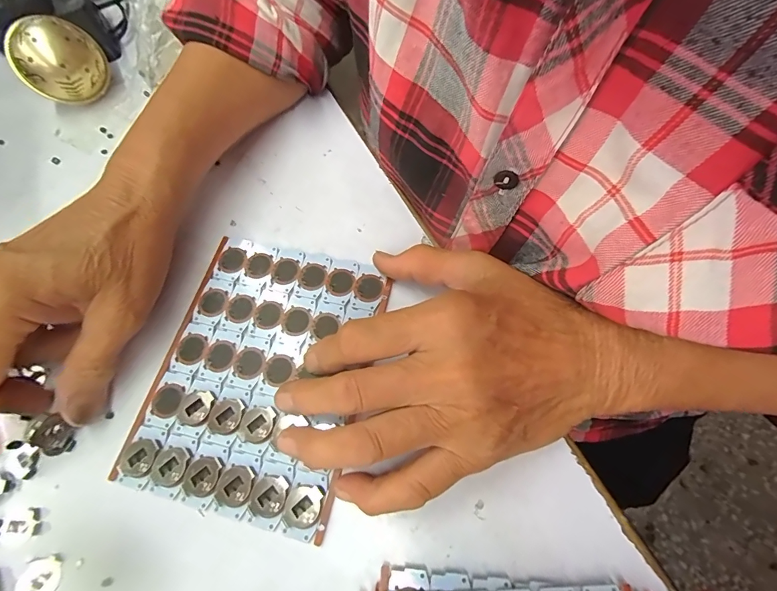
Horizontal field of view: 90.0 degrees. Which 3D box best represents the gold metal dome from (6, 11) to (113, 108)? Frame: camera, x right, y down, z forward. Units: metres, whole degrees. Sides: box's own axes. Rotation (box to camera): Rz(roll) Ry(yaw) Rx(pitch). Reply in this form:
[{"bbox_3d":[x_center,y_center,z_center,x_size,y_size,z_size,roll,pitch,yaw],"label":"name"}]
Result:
[{"bbox_3d":[-0.253,-0.179,0.305,0.058,0.054,0.042,-41,70,-15],"label":"gold metal dome"}]

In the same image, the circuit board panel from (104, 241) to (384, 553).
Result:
[{"bbox_3d":[-0.071,0.040,0.219,0.113,0.005,0.148,13,67,9],"label":"circuit board panel"}]

